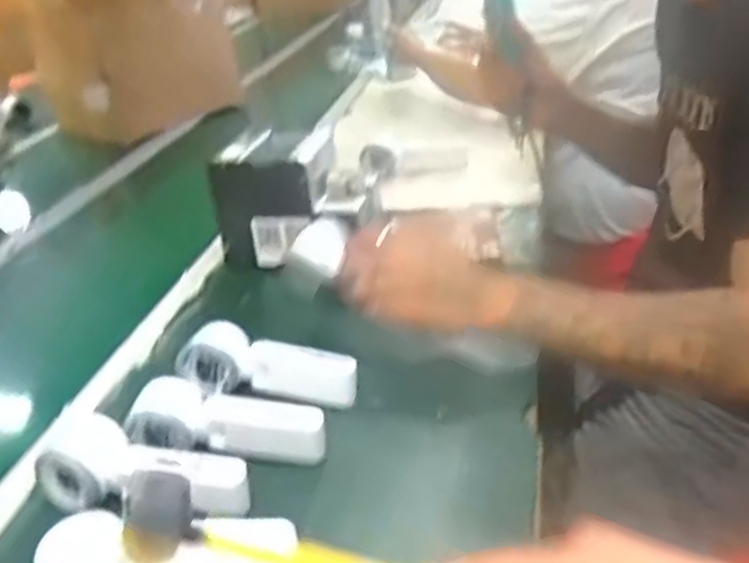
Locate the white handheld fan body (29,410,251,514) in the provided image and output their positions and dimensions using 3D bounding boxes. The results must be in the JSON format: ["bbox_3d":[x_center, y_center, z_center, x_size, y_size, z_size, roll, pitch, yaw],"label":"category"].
[{"bbox_3d":[-0.182,0.149,0.595,0.169,0.053,0.059,6,30,22],"label":"white handheld fan body"}]

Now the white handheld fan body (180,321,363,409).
[{"bbox_3d":[-0.103,0.075,0.701,0.177,0.052,0.046,5,30,21],"label":"white handheld fan body"}]

